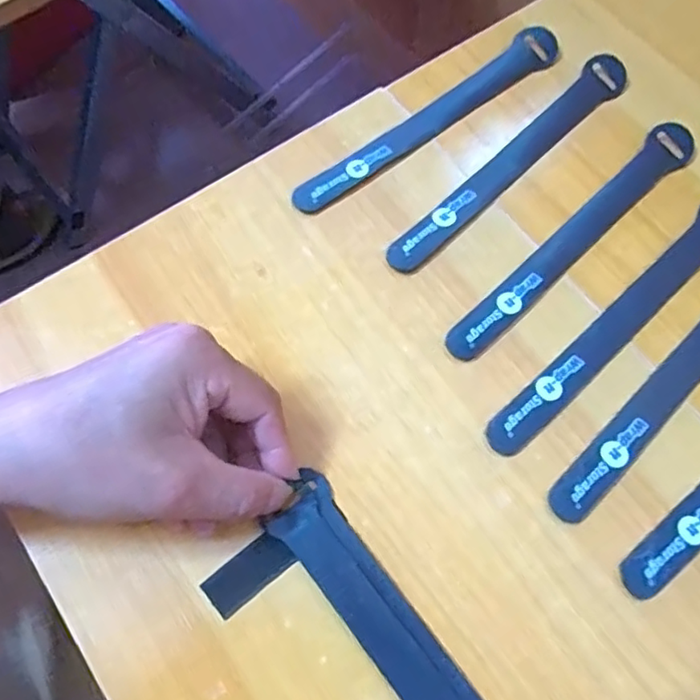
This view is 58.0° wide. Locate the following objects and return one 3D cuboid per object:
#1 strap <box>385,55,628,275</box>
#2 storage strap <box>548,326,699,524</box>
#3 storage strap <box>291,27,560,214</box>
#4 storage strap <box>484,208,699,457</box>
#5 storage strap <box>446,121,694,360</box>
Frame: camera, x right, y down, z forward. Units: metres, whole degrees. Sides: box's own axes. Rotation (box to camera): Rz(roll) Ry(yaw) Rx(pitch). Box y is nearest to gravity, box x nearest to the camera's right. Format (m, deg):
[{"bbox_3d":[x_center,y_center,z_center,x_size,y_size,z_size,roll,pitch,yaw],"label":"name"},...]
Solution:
[{"bbox_3d":[0.095,-0.112,0.369,0.200,0.006,0.023,-41,74,-15],"label":"strap"},{"bbox_3d":[0.169,0.011,0.322,0.197,0.007,0.024,-41,74,-15],"label":"storage strap"},{"bbox_3d":[0.047,-0.139,0.380,0.196,0.012,0.023,-36,73,-13],"label":"storage strap"},{"bbox_3d":[0.144,-0.017,0.333,0.198,0.006,0.024,-39,74,-14],"label":"storage strap"},{"bbox_3d":[0.125,-0.063,0.352,0.197,0.010,0.024,-40,77,-15],"label":"storage strap"}]

